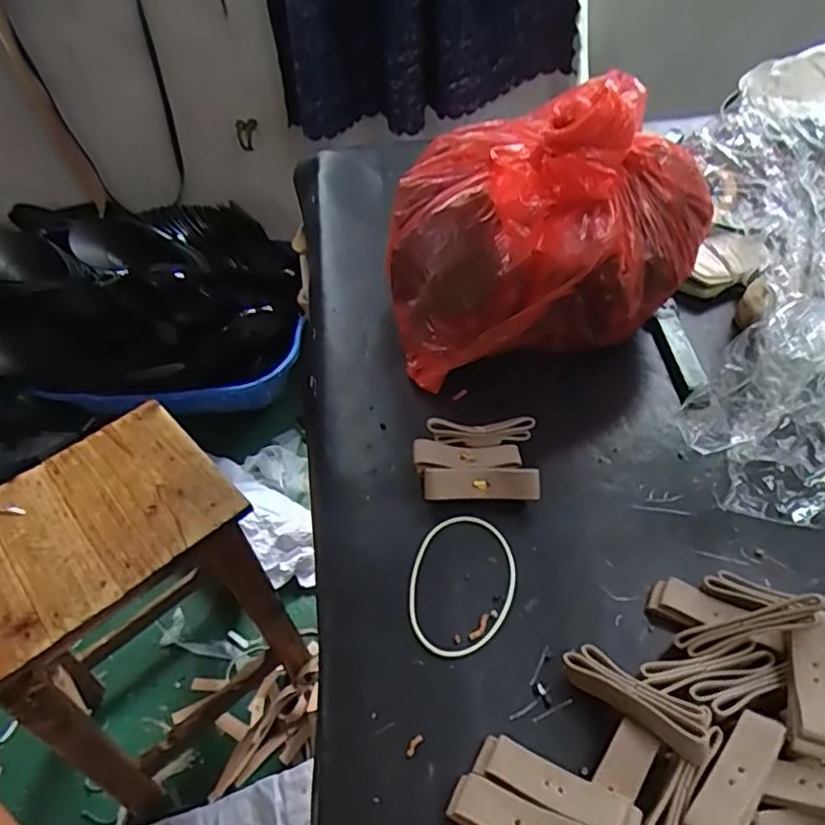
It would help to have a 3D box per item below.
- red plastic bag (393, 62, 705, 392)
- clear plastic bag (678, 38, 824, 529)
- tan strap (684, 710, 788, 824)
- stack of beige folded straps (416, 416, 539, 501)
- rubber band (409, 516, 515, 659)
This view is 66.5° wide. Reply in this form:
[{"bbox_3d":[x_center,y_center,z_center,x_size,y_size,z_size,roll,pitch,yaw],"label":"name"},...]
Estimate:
[{"bbox_3d":[0.086,-0.129,0.433,0.205,0.164,0.143,-5,47,0],"label":"red plastic bag"},{"bbox_3d":[0.263,-0.118,0.405,0.133,0.099,0.370,9,60,13],"label":"clear plastic bag"},{"bbox_3d":[0.133,0.151,0.256,0.020,0.007,0.061,32,57,30],"label":"tan strap"},{"bbox_3d":[0.038,0.031,0.387,0.071,0.027,0.052,-1,47,4],"label":"stack of beige folded straps"},{"bbox_3d":[0.027,0.093,0.344,0.055,0.004,0.083,13,49,12],"label":"rubber band"}]

